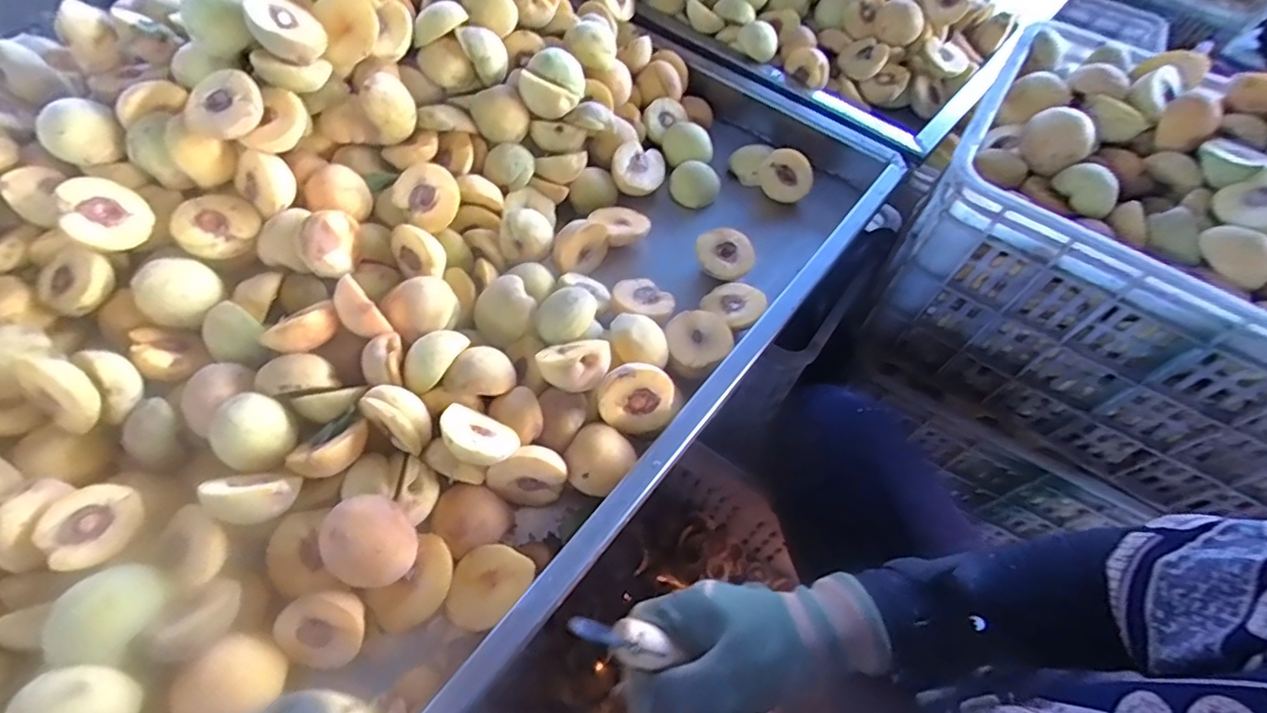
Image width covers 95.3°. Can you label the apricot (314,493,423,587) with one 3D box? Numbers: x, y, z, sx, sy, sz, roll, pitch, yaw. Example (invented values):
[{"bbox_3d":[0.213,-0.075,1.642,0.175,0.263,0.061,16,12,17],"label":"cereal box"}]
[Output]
[{"bbox_3d":[-0.186,0.131,0.411,0.062,0.028,0.062,7,77,-34],"label":"apricot"}]

